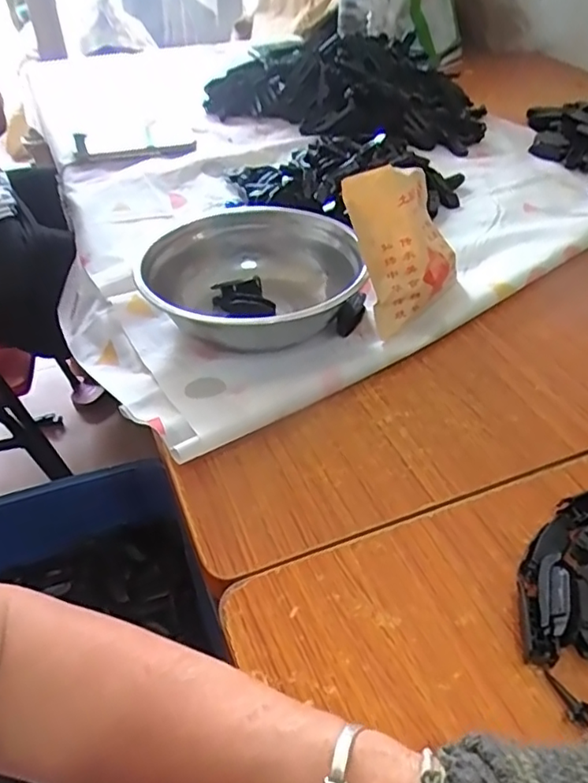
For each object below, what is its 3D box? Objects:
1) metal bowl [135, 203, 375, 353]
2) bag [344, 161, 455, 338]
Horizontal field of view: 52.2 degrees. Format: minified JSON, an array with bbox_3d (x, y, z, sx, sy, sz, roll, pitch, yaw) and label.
[{"bbox_3d":[-0.036,-0.107,0.557,0.180,0.061,0.187,0,44,0],"label":"metal bowl"},{"bbox_3d":[0.099,-0.139,0.540,0.127,0.140,0.055,-31,29,-23],"label":"bag"}]

